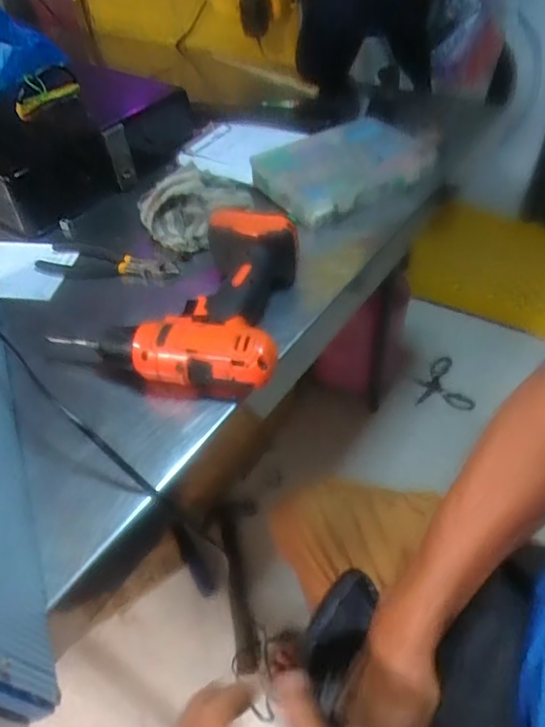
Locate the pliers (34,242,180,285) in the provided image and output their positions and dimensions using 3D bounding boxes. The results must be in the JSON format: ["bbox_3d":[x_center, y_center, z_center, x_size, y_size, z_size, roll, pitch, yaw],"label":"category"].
[{"bbox_3d":[-0.179,-0.105,0.560,0.151,0.020,0.058,14,49,17],"label":"pliers"}]

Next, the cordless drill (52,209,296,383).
[{"bbox_3d":[-0.073,-0.057,0.469,0.169,0.078,0.174,4,47,8],"label":"cordless drill"}]

